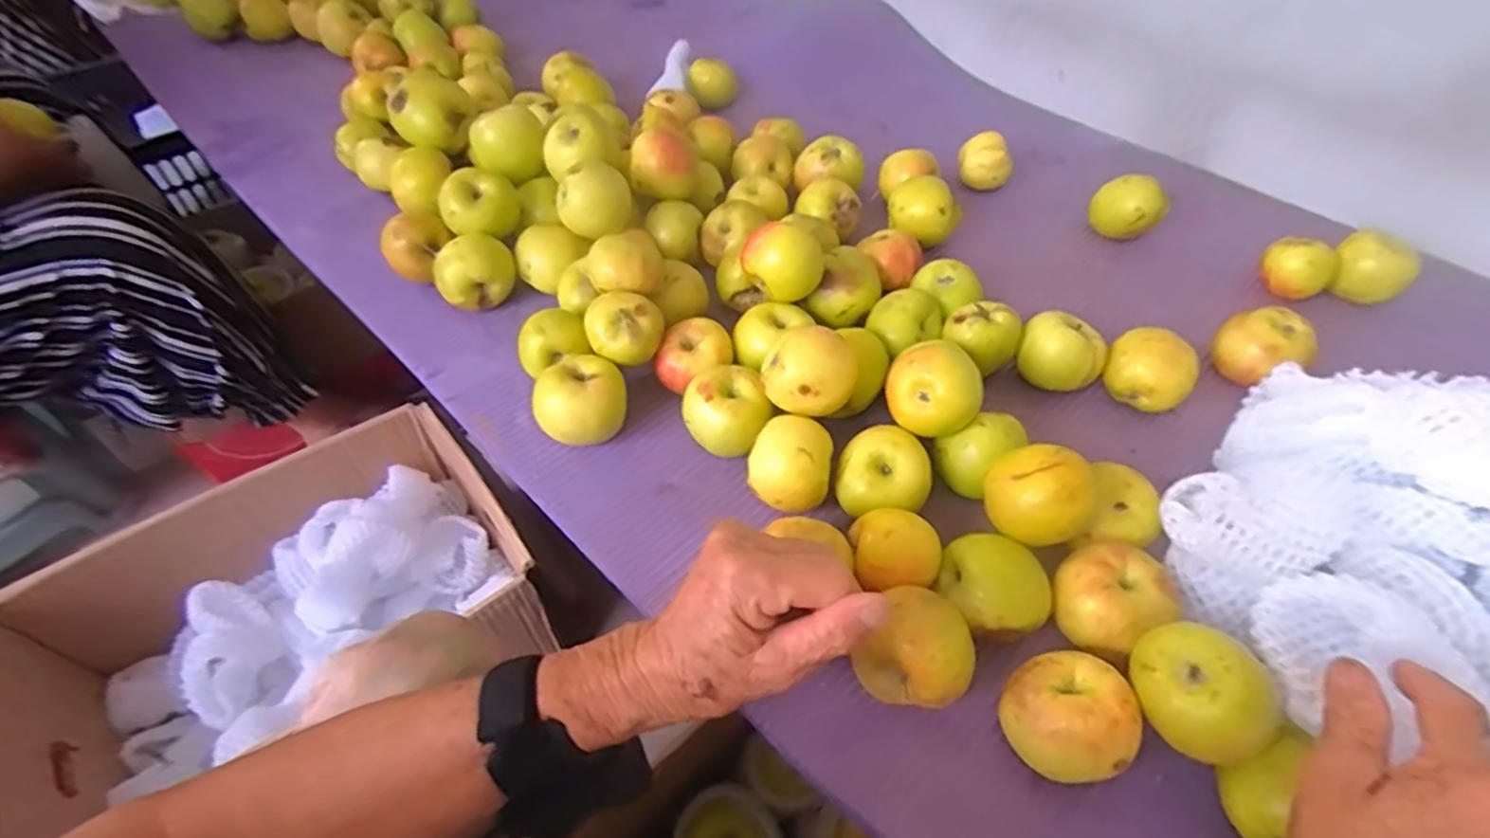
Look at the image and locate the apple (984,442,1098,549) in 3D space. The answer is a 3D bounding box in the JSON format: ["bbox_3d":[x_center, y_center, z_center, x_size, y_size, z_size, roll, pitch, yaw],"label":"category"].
[{"bbox_3d":[0.177,0.046,0.407,0.059,0.052,0.058,1,50,-1],"label":"apple"}]

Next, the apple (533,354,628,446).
[{"bbox_3d":[-0.118,-0.009,0.488,0.061,0.059,0.059,1,50,-1],"label":"apple"}]

